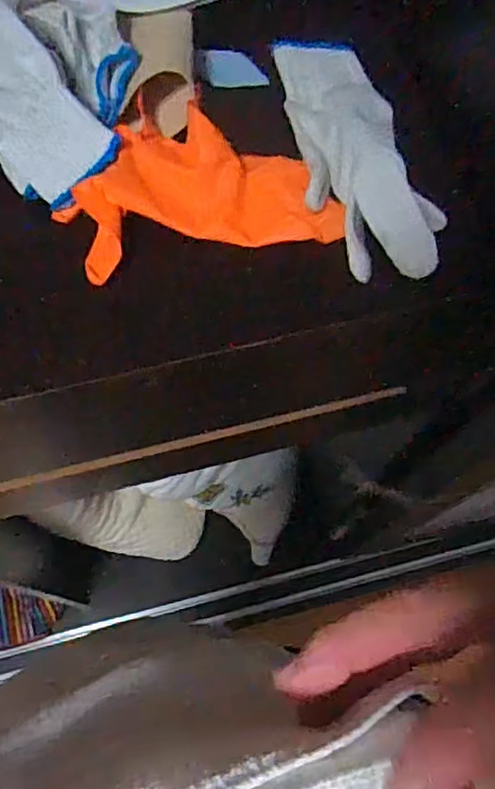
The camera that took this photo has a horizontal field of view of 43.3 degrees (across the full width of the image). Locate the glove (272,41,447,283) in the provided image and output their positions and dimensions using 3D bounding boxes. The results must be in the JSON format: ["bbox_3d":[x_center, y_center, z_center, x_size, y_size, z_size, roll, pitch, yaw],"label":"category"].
[{"bbox_3d":[0.067,-0.160,0.394,0.067,0.032,0.186,-9,68,-6],"label":"glove"}]

